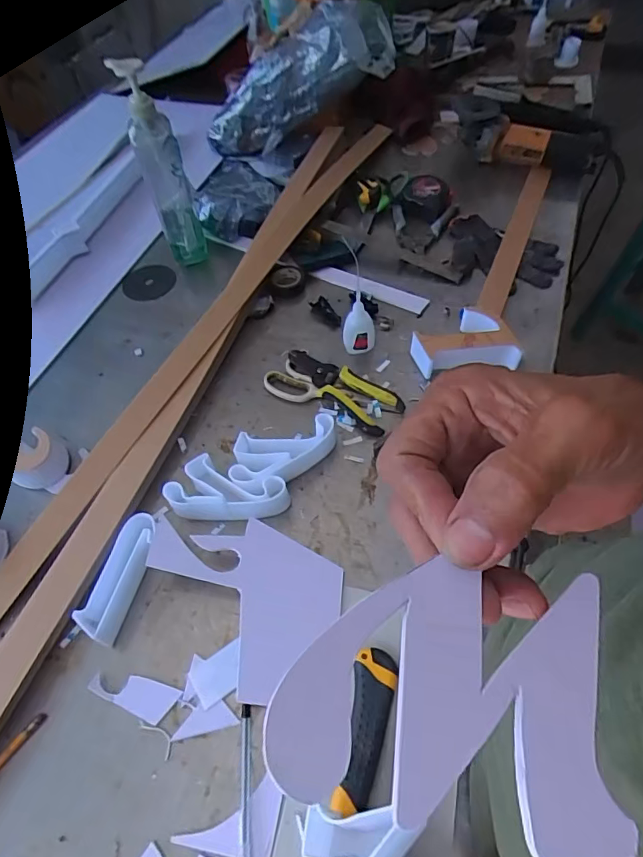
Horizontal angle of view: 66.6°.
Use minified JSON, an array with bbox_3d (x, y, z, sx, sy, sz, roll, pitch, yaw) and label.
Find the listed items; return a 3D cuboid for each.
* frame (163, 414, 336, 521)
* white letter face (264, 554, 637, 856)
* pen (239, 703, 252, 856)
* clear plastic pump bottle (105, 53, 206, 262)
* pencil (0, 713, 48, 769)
[{"bbox_3d":[-0.074,0.051,0.580,0.211,0.039,0.098,-29,59,-15],"label":"frame"},{"bbox_3d":[0.039,0.080,0.150,0.104,0.006,0.073,9,63,-4],"label":"white letter face"},{"bbox_3d":[-0.065,0.313,0.415,0.011,0.007,0.136,-5,56,0],"label":"pen"},{"bbox_3d":[-0.235,-0.381,0.741,0.063,0.280,0.081,-19,57,-9],"label":"clear plastic pump bottle"},{"bbox_3d":[-0.291,0.301,0.448,0.011,0.004,0.086,31,63,22],"label":"pencil"}]

